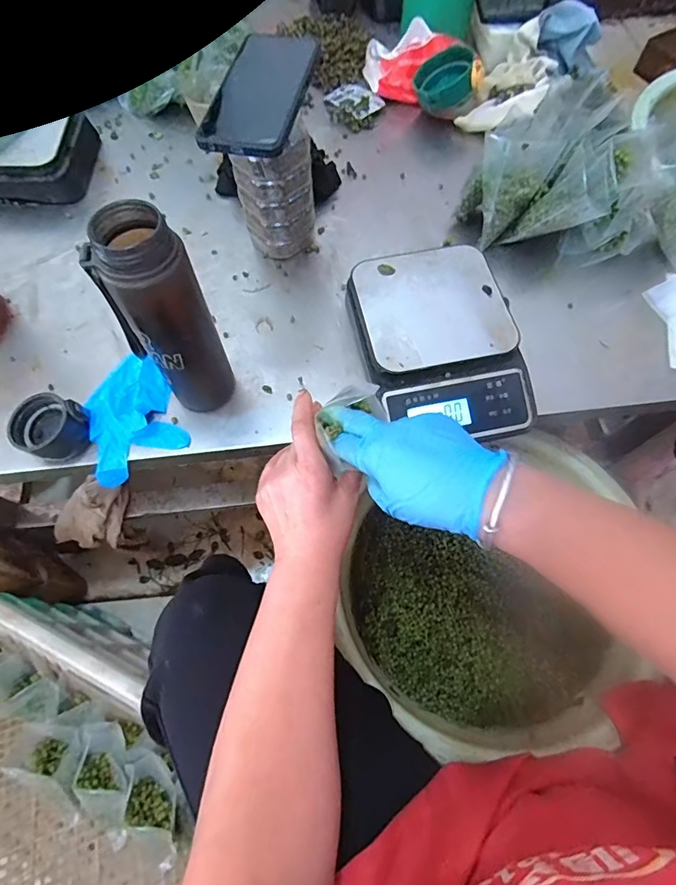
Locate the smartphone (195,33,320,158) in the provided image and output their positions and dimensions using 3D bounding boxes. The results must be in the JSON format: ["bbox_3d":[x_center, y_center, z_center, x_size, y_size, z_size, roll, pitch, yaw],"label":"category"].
[{"bbox_3d":[-0.071,-0.320,0.415,0.078,0.014,0.161,14,67,6],"label":"smartphone"}]

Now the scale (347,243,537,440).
[{"bbox_3d":[0.100,-0.101,0.468,0.153,0.062,0.208,-12,67,-6],"label":"scale"}]

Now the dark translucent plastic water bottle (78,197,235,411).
[{"bbox_3d":[-0.144,-0.096,0.393,0.072,0.201,0.056,-12,67,-6],"label":"dark translucent plastic water bottle"}]

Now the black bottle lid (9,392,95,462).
[{"bbox_3d":[-0.276,-0.012,0.442,0.062,0.043,0.054,12,67,5],"label":"black bottle lid"}]

